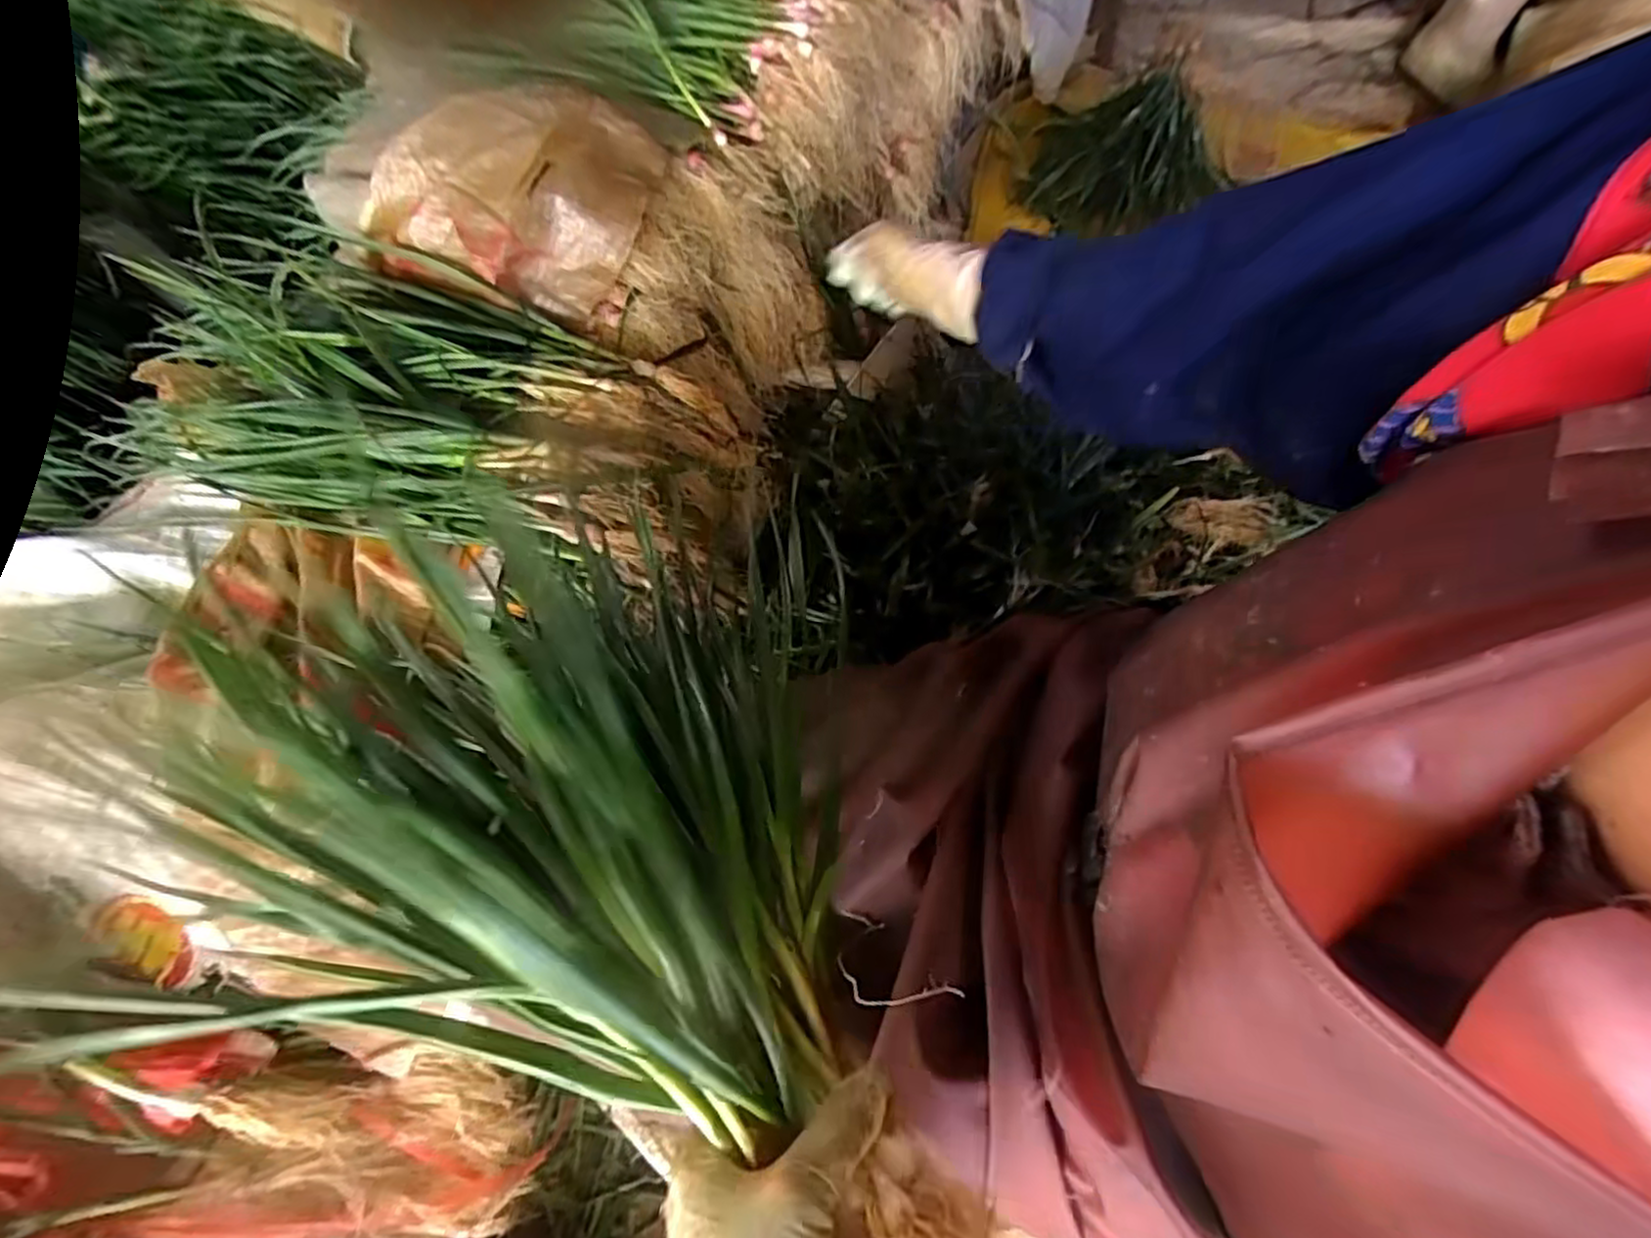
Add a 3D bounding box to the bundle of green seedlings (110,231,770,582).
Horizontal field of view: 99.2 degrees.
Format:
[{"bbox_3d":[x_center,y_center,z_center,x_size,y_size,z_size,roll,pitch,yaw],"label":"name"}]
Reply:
[{"bbox_3d":[-0.354,-0.180,0.647,0.552,0.131,0.262,18,69,9],"label":"bundle of green seedlings"}]

